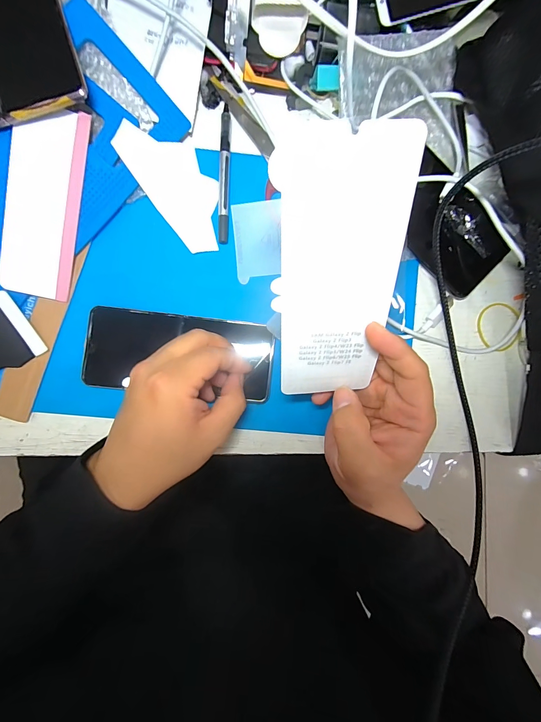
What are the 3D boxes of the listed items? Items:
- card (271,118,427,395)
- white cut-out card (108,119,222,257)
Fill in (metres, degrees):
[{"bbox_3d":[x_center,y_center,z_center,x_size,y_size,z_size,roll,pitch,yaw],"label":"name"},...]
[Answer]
[{"bbox_3d":[0.038,-0.042,0.180,0.064,0.005,0.151,-1,124,-1],"label":"card"},{"bbox_3d":[-0.080,-0.157,0.281,0.061,0.006,0.119,-37,99,-18],"label":"white cut-out card"}]

